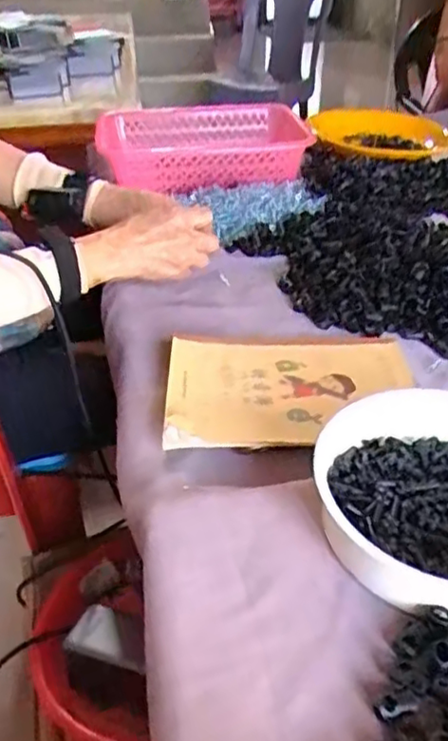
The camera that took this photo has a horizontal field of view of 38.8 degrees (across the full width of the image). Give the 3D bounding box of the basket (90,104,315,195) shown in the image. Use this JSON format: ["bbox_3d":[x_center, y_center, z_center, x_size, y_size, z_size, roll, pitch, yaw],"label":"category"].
[{"bbox_3d":[-0.020,-0.333,0.920,0.301,0.068,0.218,-8,38,-9],"label":"basket"}]

